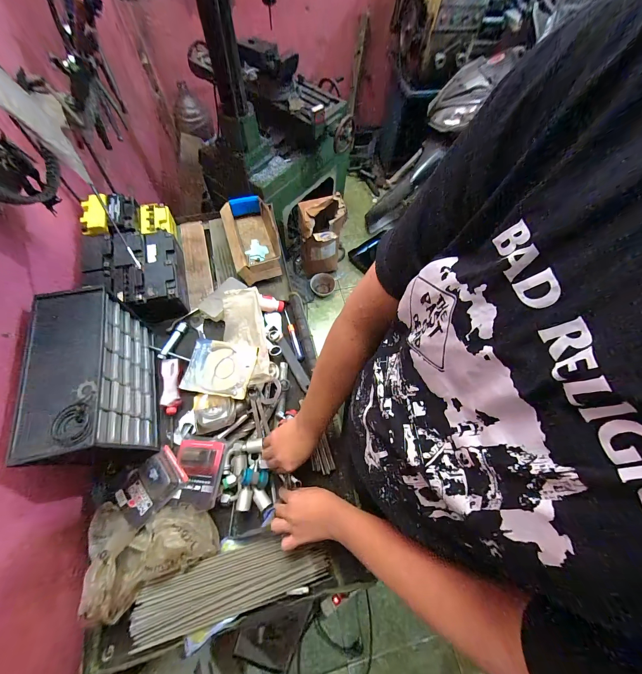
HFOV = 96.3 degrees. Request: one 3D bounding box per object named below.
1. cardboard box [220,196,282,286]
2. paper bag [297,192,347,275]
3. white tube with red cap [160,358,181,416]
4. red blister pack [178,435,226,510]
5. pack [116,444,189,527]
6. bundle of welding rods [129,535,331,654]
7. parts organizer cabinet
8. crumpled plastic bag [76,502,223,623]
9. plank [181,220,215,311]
[{"bbox_3d":[-0.195,-0.285,0.848,0.149,0.059,0.268,-16,67,-10],"label":"cardboard box"},{"bbox_3d":[0.004,-0.509,1.542,0.229,0.416,0.186,-4,65,-4],"label":"paper bag"},{"bbox_3d":[-0.347,0.112,0.662,0.036,0.028,0.129,-9,66,-7],"label":"white tube with red cap"},{"bbox_3d":[-0.253,0.273,0.590,0.097,0.030,0.127,5,65,0],"label":"red blister pack"},{"bbox_3d":[-0.343,0.296,0.575,0.094,0.043,0.123,42,70,16],"label":"pack"},{"bbox_3d":[-0.159,0.445,0.522,0.341,0.022,0.090,-14,66,-9],"label":"bundle of welding rods"},{"bbox_3d":[-0.440,0.084,0.568,0.124,0.204,0.294,-12,66,-8],"label":"parts organizer cabinet"},{"bbox_3d":[-0.311,0.361,0.519,0.193,0.073,0.165,-23,68,-13],"label":"crumpled plastic bag"},{"bbox_3d":[-0.363,-0.216,0.839,0.068,0.025,0.317,-14,66,-9],"label":"plank"}]

